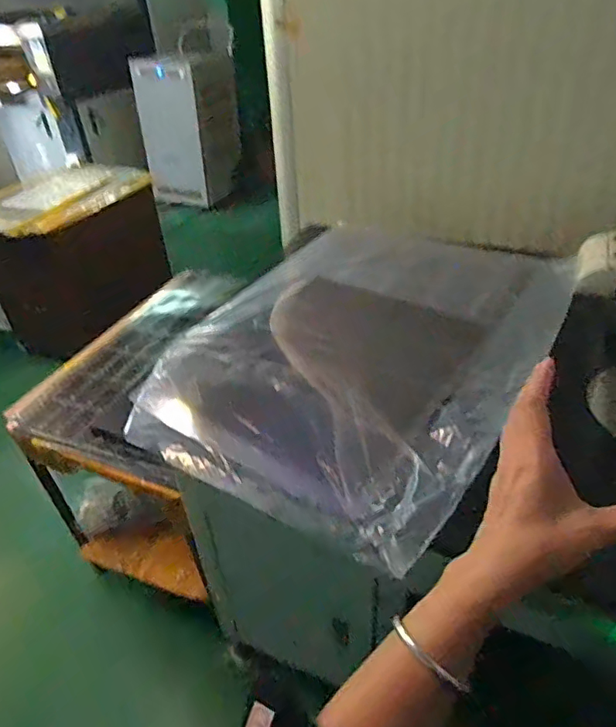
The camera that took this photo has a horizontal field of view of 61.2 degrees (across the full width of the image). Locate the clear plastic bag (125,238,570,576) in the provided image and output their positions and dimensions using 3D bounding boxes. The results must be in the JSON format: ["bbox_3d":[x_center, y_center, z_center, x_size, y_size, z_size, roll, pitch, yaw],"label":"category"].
[{"bbox_3d":[0.085,-0.040,0.790,0.473,0.056,0.646,20,43,29],"label":"clear plastic bag"}]

